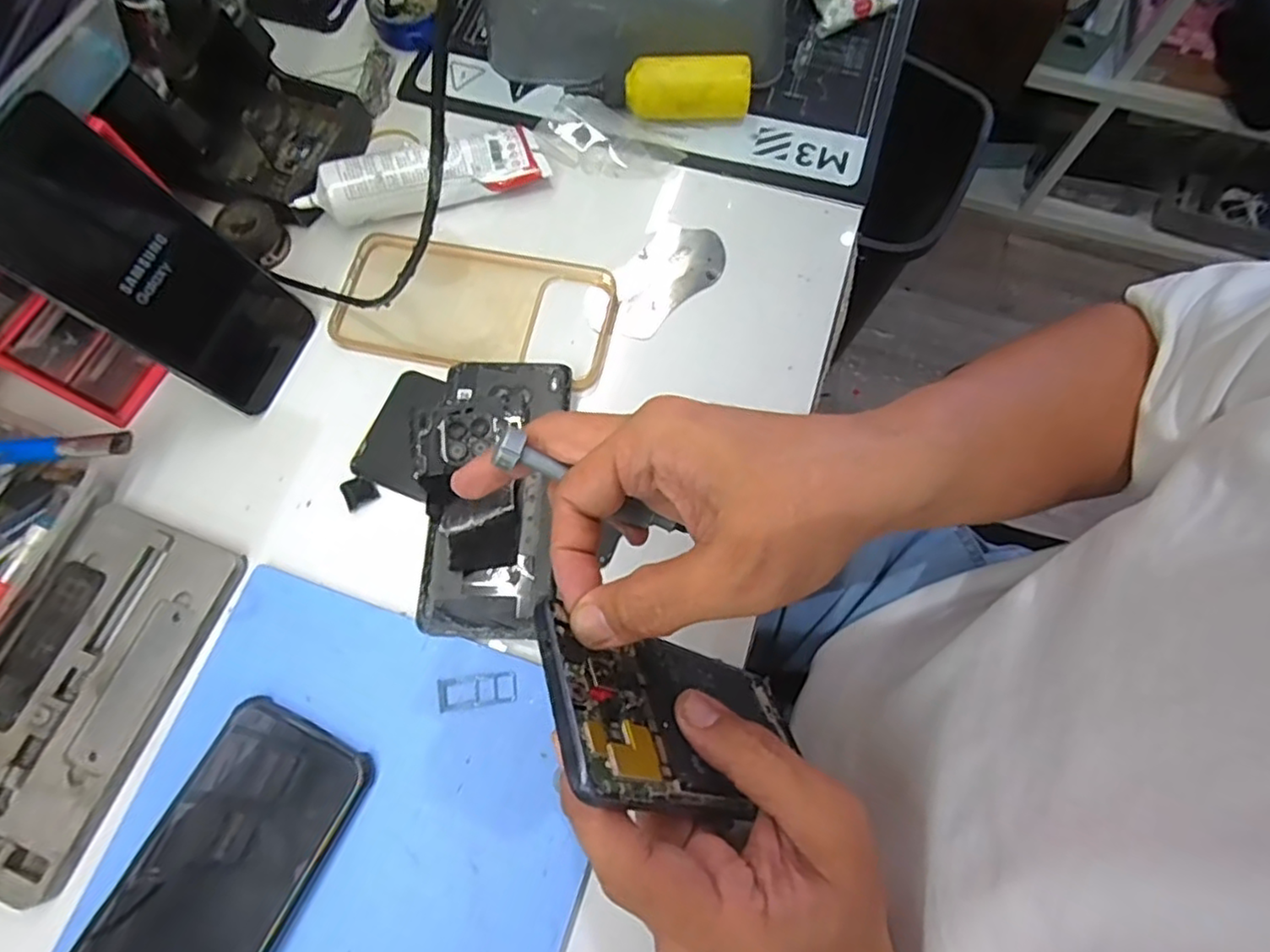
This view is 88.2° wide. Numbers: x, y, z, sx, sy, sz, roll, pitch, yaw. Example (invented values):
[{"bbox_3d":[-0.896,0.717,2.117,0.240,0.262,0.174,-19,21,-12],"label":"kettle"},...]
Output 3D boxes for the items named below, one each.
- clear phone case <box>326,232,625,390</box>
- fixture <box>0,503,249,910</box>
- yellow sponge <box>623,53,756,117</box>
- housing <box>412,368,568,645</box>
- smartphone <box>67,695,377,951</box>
[{"bbox_3d":[-0.099,-0.104,0.414,0.169,0.018,0.083,11,71,3],"label":"clear phone case"},{"bbox_3d":[-0.286,0.107,0.334,0.092,0.010,0.178,21,72,7],"label":"fixture"},{"bbox_3d":[0.035,-0.260,0.442,0.081,0.036,0.033,1,71,0],"label":"yellow sponge"},{"bbox_3d":[-0.083,0.007,0.360,0.080,0.019,0.156,3,73,-1],"label":"housing"},{"bbox_3d":[-0.197,0.192,0.298,0.080,0.017,0.160,25,73,8],"label":"smartphone"}]

